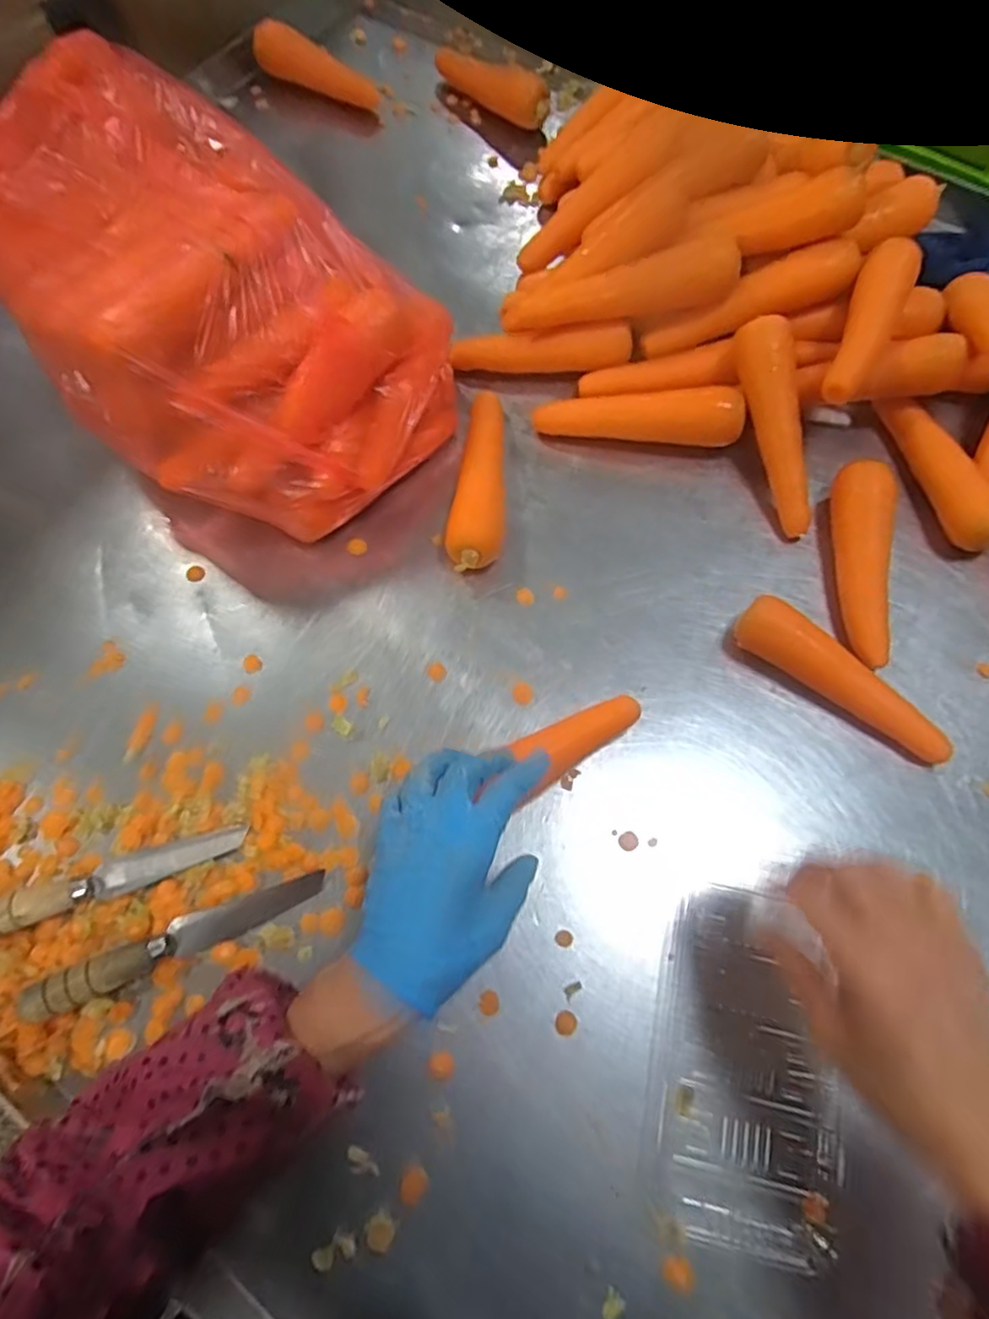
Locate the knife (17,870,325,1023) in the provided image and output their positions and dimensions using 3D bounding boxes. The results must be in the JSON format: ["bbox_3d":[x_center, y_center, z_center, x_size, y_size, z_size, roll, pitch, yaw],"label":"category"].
[{"bbox_3d":[-0.220,0.195,0.451,0.201,0.021,0.025,-22,70,-8],"label":"knife"}]

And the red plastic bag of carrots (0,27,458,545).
[{"bbox_3d":[-0.268,-0.317,0.572,0.458,0.183,0.271,40,75,15],"label":"red plastic bag of carrots"}]

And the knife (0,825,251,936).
[{"bbox_3d":[-0.285,0.160,0.466,0.204,0.021,0.024,-19,69,-7],"label":"knife"}]

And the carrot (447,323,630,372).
[{"bbox_3d":[0.044,-0.297,0.617,0.167,0.035,0.026,3,68,1],"label":"carrot"}]

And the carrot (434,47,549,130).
[{"bbox_3d":[-0.003,-0.701,0.796,0.047,0.056,0.170,-41,73,-13],"label":"carrot"}]

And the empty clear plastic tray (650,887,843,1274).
[{"bbox_3d":[0.165,0.262,0.424,0.111,0.021,0.201,9,68,4],"label":"empty clear plastic tray"}]

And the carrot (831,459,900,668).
[{"bbox_3d":[0.306,-0.083,0.541,0.043,0.050,0.174,7,68,3],"label":"carrot"}]

